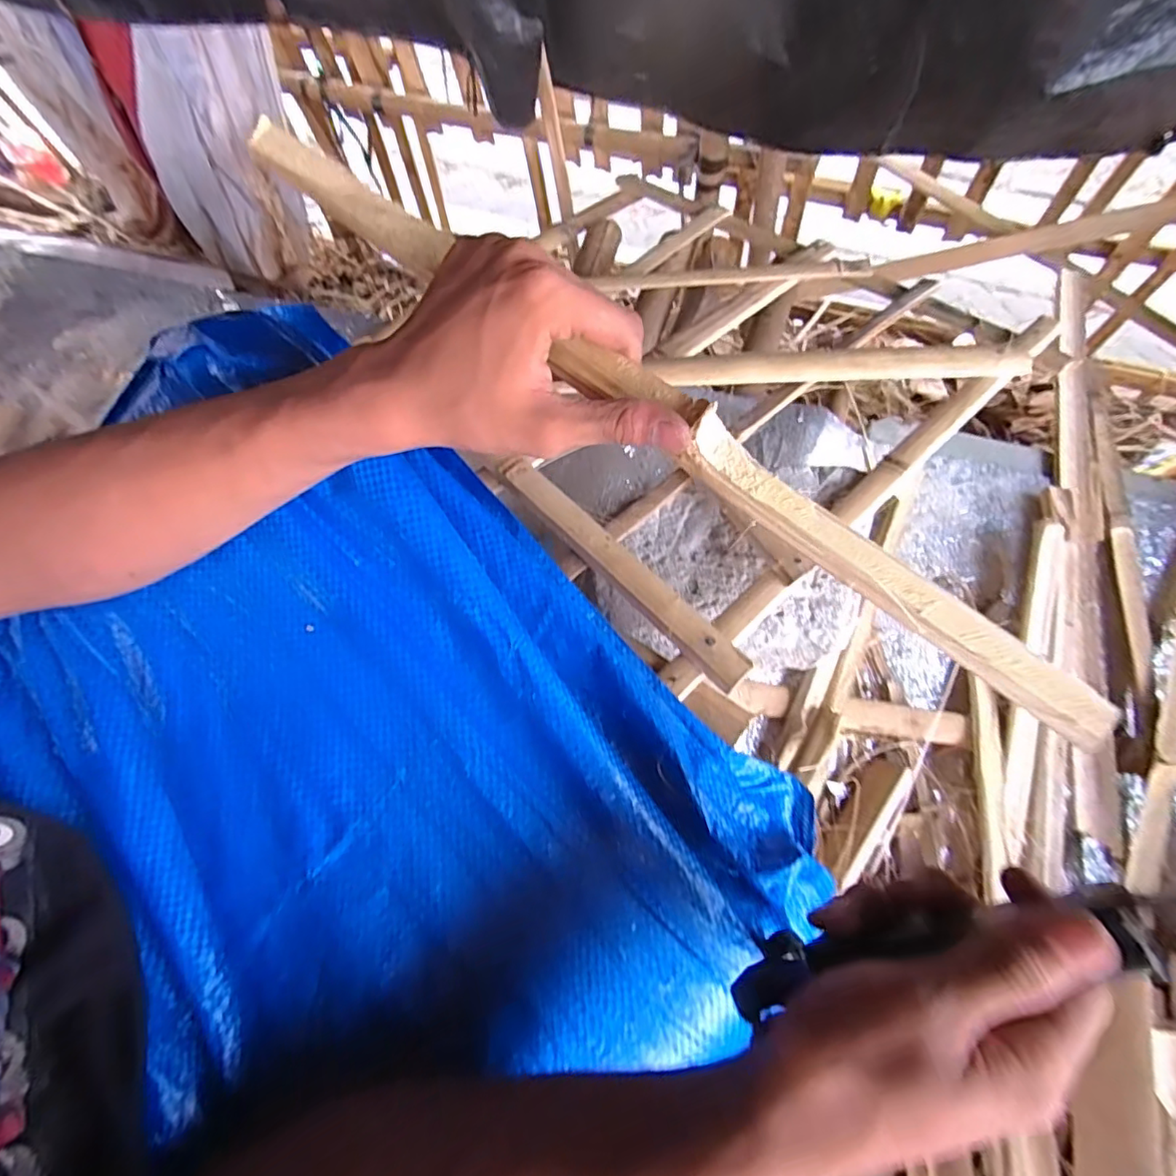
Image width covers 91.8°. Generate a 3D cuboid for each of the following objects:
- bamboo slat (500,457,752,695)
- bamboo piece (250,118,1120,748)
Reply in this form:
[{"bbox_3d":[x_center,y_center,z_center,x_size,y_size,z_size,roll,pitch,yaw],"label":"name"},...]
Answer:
[{"bbox_3d":[0.017,-0.021,0.413,0.026,0.009,0.245,-40,65,-10],"label":"bamboo slat"},{"bbox_3d":[0.005,-0.100,0.269,0.490,0.019,0.026,40,78,13],"label":"bamboo piece"}]

